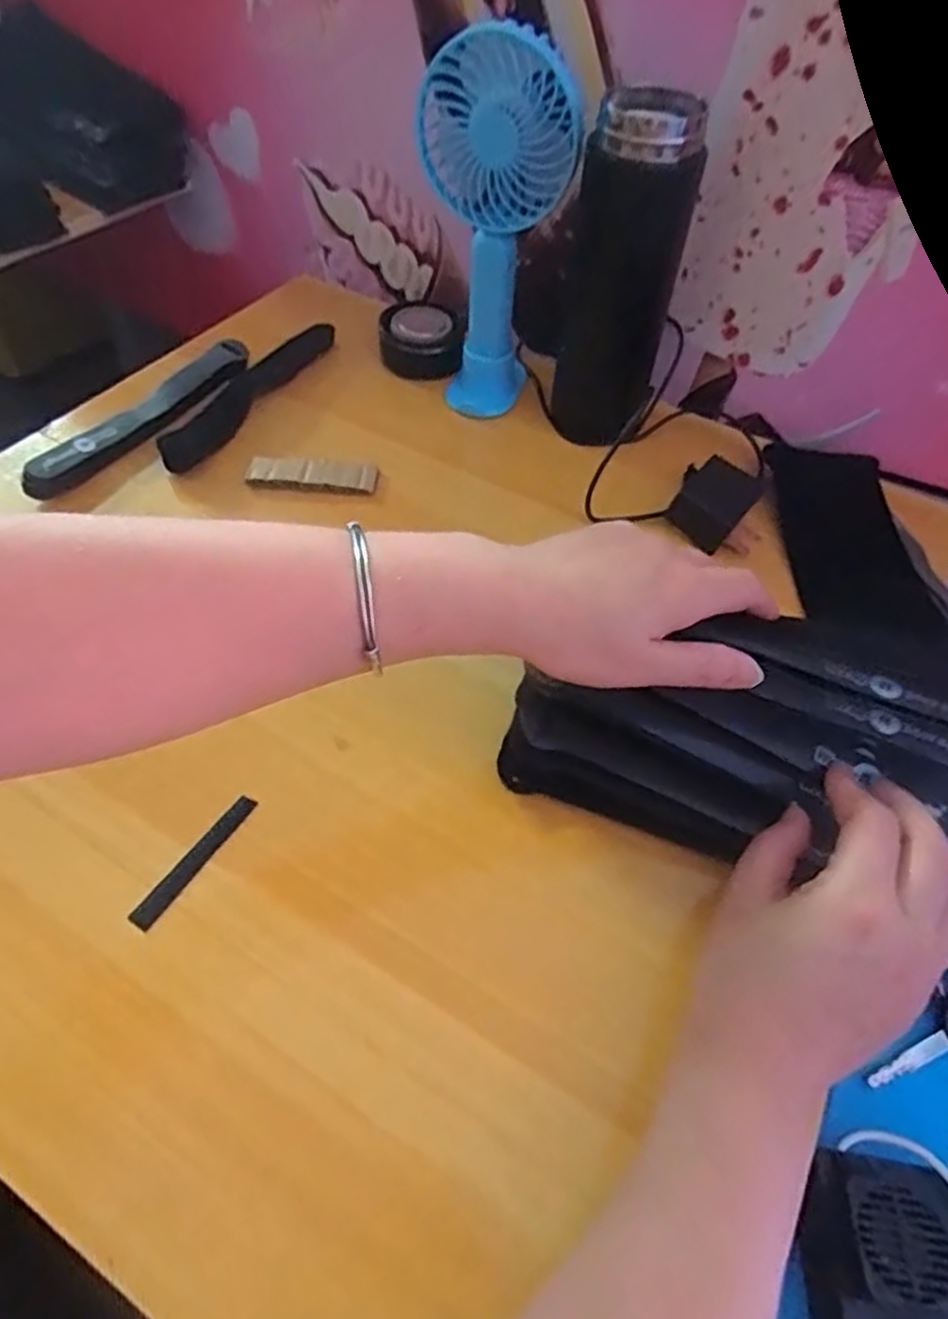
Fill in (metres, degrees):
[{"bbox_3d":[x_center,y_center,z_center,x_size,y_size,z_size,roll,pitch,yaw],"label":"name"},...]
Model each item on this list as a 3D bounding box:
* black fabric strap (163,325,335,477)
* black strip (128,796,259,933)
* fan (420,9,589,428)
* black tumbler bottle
[{"bbox_3d":[-0.166,-0.202,0.540,0.027,0.022,0.201,18,54,10],"label":"black fabric strap"},{"bbox_3d":[-0.129,0.093,0.332,0.010,0.004,0.071,35,59,7],"label":"black strip"},{"bbox_3d":[0.016,-0.290,0.500,0.084,0.213,0.081,-15,55,-15],"label":"fan"},{"bbox_3d":[0.099,-0.256,0.491,0.075,0.195,0.070,10,53,4],"label":"black tumbler bottle"}]

